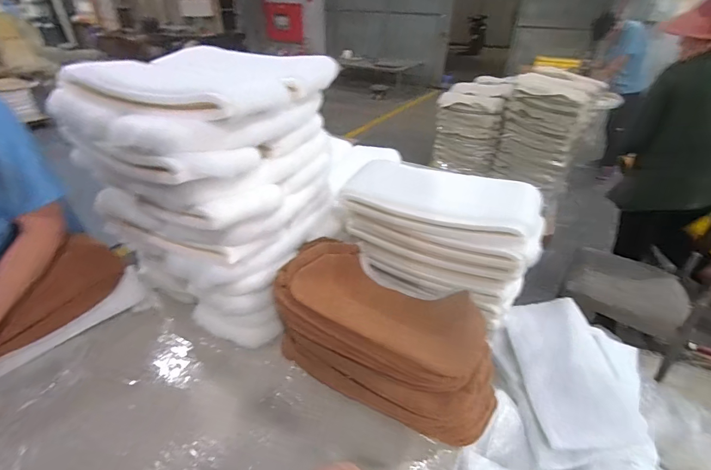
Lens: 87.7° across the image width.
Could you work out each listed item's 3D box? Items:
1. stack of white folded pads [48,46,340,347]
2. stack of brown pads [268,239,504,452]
[{"bbox_3d":[-0.367,-0.117,0.973,0.467,0.585,0.480,13,35,18],"label":"stack of white folded pads"},{"bbox_3d":[0.065,0.225,0.878,0.541,0.225,0.270,21,38,27],"label":"stack of brown pads"}]

